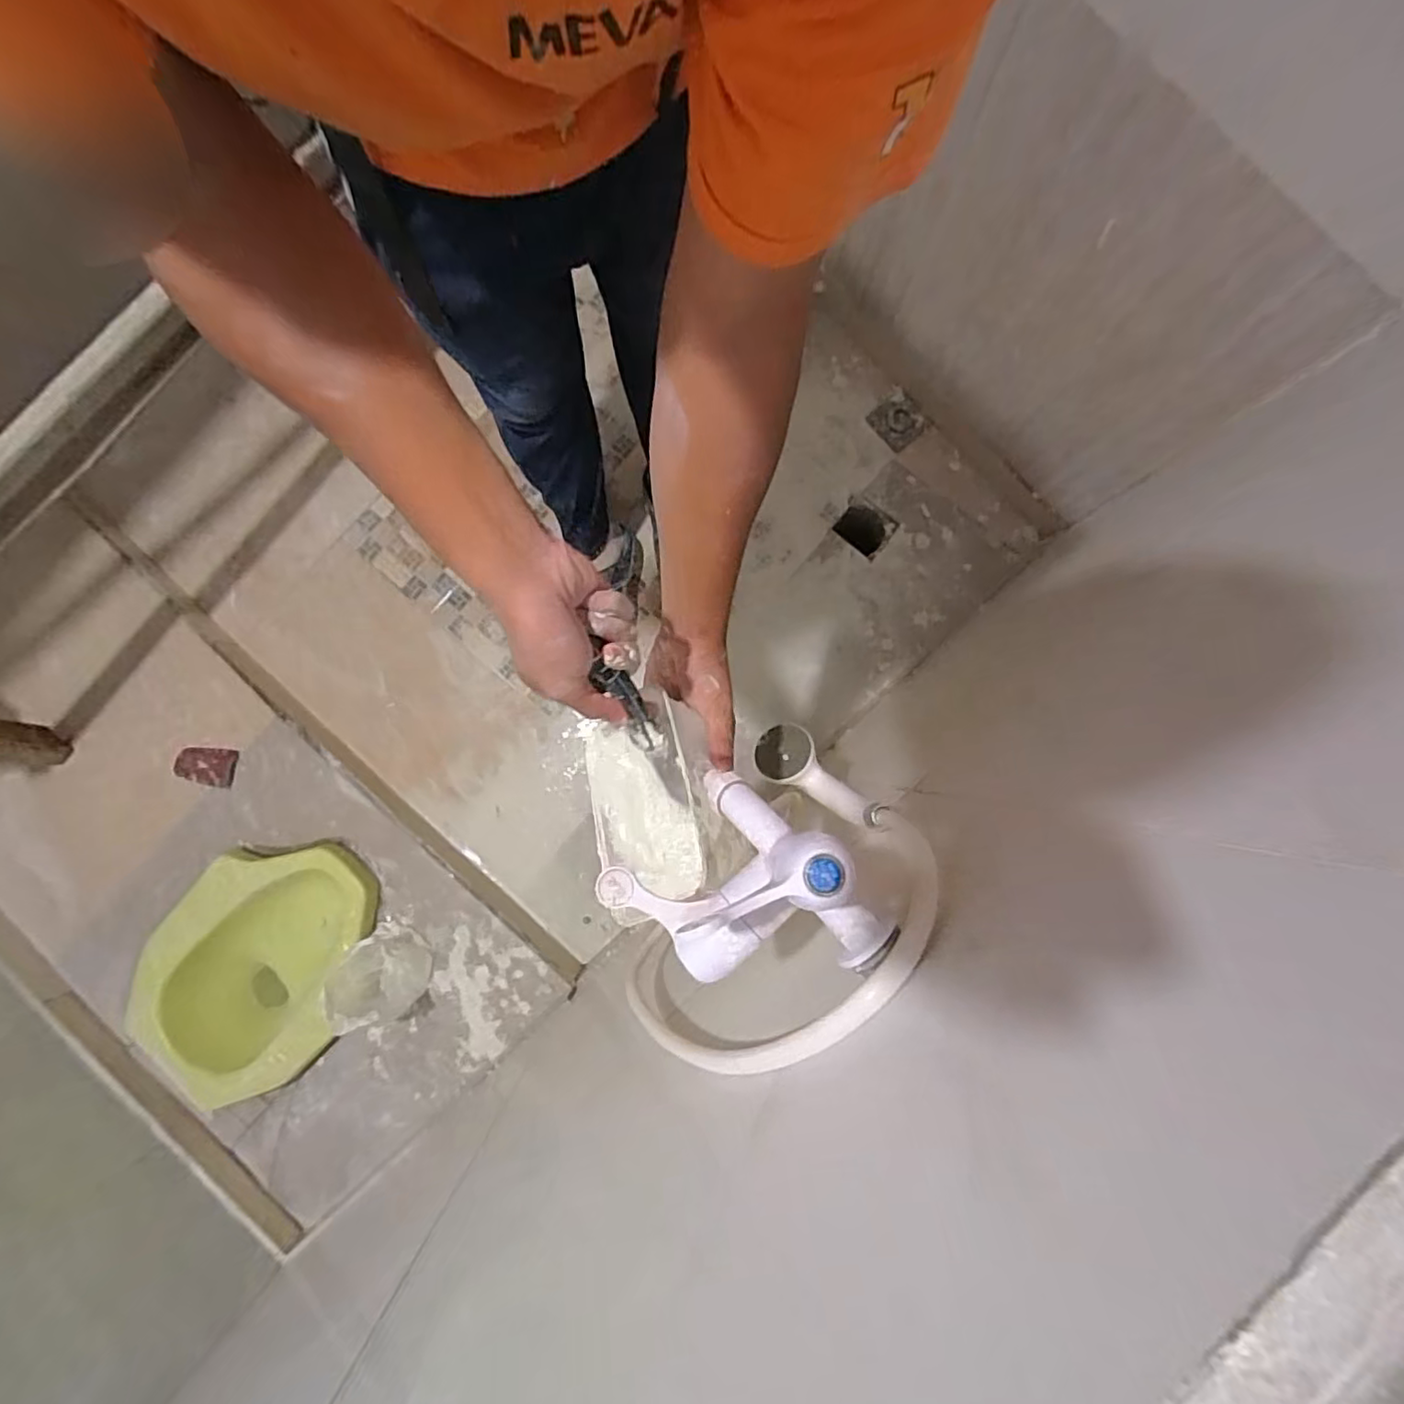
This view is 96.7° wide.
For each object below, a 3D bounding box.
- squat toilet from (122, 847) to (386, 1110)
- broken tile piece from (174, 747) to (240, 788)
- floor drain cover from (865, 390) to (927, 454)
[{"bbox_3d":[-0.756,0.445,1.104,0.344,0.152,0.434,31,85,4],"label":"squat toilet"},{"bbox_3d":[-0.900,0.116,1.130,0.100,0.014,0.066,7,73,-11],"label":"broken tile piece"},{"bbox_3d":[0.400,-0.574,1.279,0.094,0.011,0.100,-41,82,1],"label":"floor drain cover"}]

